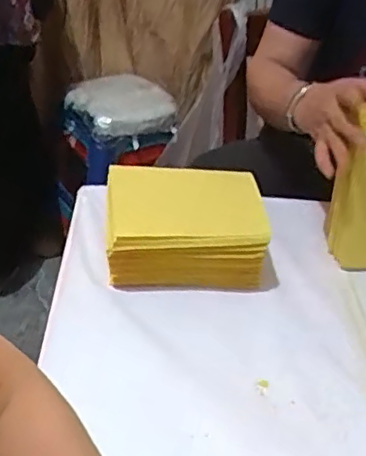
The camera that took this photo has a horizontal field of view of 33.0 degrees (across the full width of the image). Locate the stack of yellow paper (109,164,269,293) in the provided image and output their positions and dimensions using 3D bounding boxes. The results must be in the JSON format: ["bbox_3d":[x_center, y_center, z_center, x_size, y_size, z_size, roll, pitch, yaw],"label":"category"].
[{"bbox_3d":[0.001,0.001,0.663,0.160,0.085,0.126,1,36,-6],"label":"stack of yellow paper"}]

